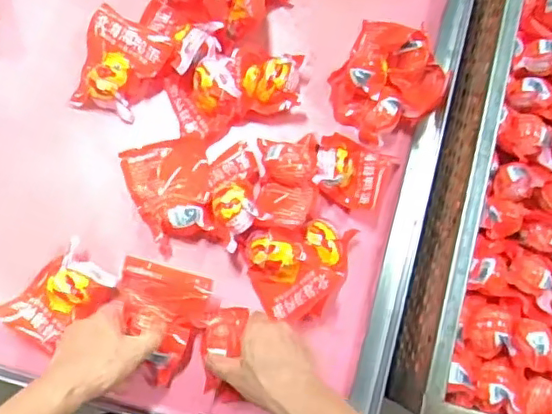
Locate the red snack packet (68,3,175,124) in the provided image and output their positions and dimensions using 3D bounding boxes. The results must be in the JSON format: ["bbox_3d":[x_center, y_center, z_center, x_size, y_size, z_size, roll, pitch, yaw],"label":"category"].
[{"bbox_3d":[-0.175,-0.160,0.678,0.096,0.047,0.110,19,79,4],"label":"red snack packet"}]

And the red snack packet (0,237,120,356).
[{"bbox_3d":[-0.234,0.097,0.635,0.109,0.032,0.070,-41,81,-7],"label":"red snack packet"}]

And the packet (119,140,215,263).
[{"bbox_3d":[-0.113,-0.019,0.658,0.092,0.032,0.114,-19,79,-3],"label":"packet"}]

